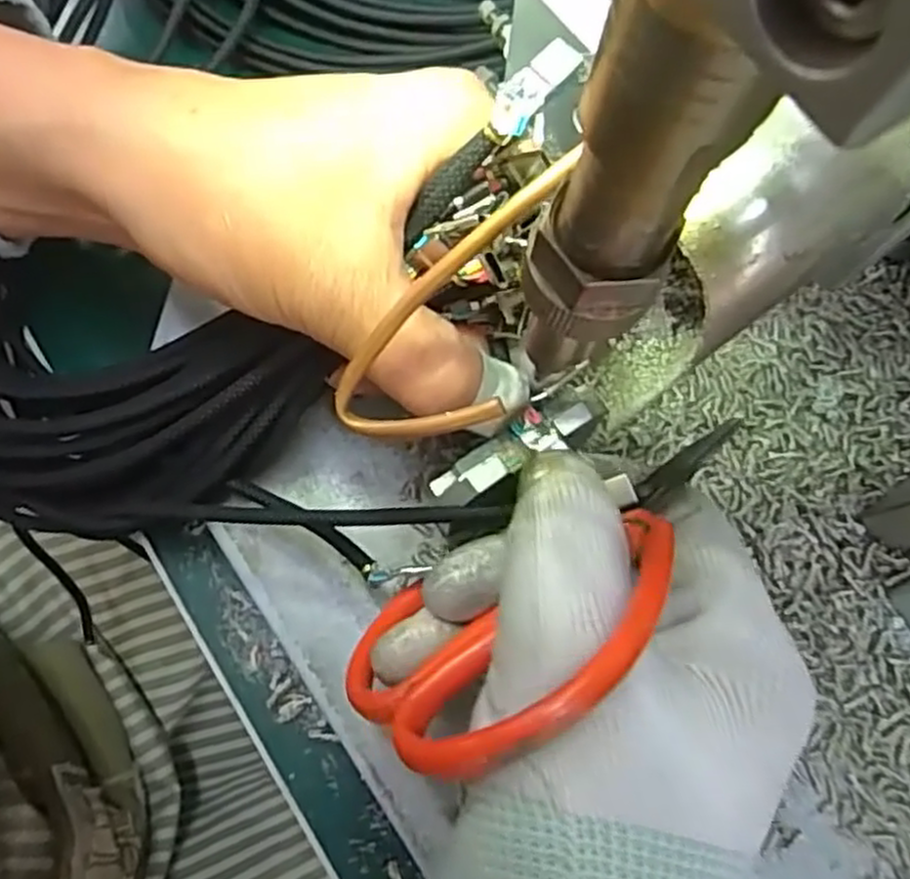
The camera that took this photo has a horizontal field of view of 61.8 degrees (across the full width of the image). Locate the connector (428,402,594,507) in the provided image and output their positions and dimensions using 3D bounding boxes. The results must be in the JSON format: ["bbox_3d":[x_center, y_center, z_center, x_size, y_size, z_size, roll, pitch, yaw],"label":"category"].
[{"bbox_3d":[0.014,0.003,0.190,0.042,0.006,0.011,-30,77,-5],"label":"connector"}]

